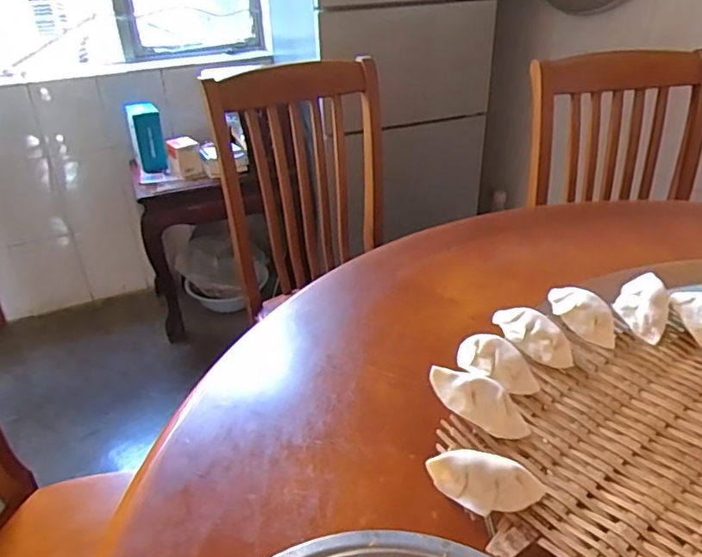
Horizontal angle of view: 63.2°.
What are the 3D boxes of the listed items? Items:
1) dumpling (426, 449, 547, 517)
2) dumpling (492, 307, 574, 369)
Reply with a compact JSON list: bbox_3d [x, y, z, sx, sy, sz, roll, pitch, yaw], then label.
[{"bbox_3d":[0.090,0.134,0.378,0.074,0.024,0.033,-2,31,0],"label":"dumpling"},{"bbox_3d":[0.161,0.052,0.506,0.038,0.028,0.070,-15,33,-21],"label":"dumpling"}]

